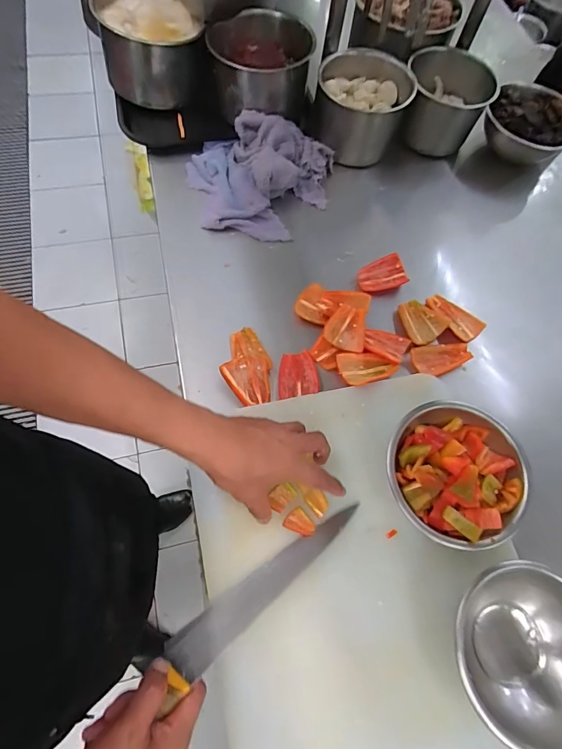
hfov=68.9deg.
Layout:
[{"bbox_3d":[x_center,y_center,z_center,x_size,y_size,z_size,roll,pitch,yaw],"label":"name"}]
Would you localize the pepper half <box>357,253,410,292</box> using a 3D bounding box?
[{"bbox_3d":[0.153,-0.152,0.624,0.070,0.014,0.050,-17,68,-10],"label":"pepper half"}]

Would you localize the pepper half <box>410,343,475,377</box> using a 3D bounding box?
[{"bbox_3d":[0.226,-0.023,0.573,0.081,0.011,0.042,-12,67,-8],"label":"pepper half"}]

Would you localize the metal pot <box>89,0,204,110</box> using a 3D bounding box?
[{"bbox_3d":[-0.219,-0.557,0.697,0.158,0.098,0.169,-13,69,-11],"label":"metal pot"}]

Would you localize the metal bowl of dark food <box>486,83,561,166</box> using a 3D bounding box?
[{"bbox_3d":[0.437,-0.434,0.737,0.150,0.084,0.141,29,67,7],"label":"metal bowl of dark food"}]

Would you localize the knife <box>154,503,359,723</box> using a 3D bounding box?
[{"bbox_3d":[-0.060,0.248,0.399,0.359,0.038,0.038,-33,71,-26],"label":"knife"}]

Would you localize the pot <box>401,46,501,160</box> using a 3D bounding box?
[{"bbox_3d":[0.282,-0.479,0.734,0.144,0.119,0.143,2,67,-5],"label":"pot"}]

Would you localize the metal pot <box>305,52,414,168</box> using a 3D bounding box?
[{"bbox_3d":[0.131,-0.448,0.693,0.147,0.117,0.142,-4,67,-7],"label":"metal pot"}]

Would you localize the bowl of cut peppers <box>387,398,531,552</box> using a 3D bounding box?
[{"bbox_3d":[0.194,0.113,0.463,0.143,0.058,0.154,-2,67,-7],"label":"bowl of cut peppers"}]

